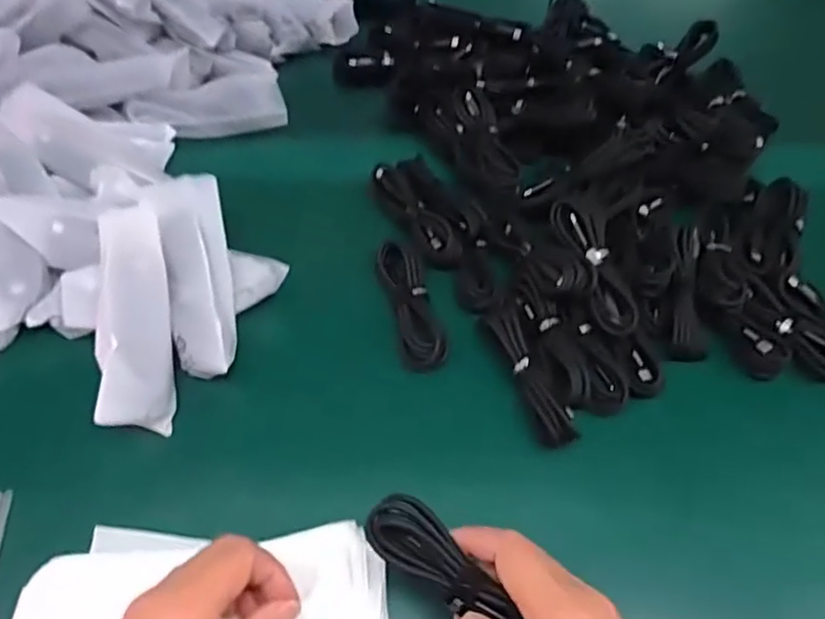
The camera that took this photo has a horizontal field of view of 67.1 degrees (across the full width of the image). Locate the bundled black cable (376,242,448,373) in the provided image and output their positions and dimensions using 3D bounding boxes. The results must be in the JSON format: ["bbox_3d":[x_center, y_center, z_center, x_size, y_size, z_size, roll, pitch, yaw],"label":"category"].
[{"bbox_3d":[-0.001,-0.004,0.472,0.032,0.023,0.104,-10,57,-11],"label":"bundled black cable"}]

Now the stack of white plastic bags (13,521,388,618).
[{"bbox_3d":[-0.113,0.170,0.343,0.197,0.032,0.099,1,55,-7],"label":"stack of white plastic bags"}]

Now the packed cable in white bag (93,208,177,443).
[{"bbox_3d":[-0.189,-0.001,0.422,0.053,0.042,0.171,-7,73,-9],"label":"packed cable in white bag"}]

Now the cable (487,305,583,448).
[{"bbox_3d":[0.081,0.044,0.443,0.026,0.028,0.116,-11,57,-11],"label":"cable"}]

